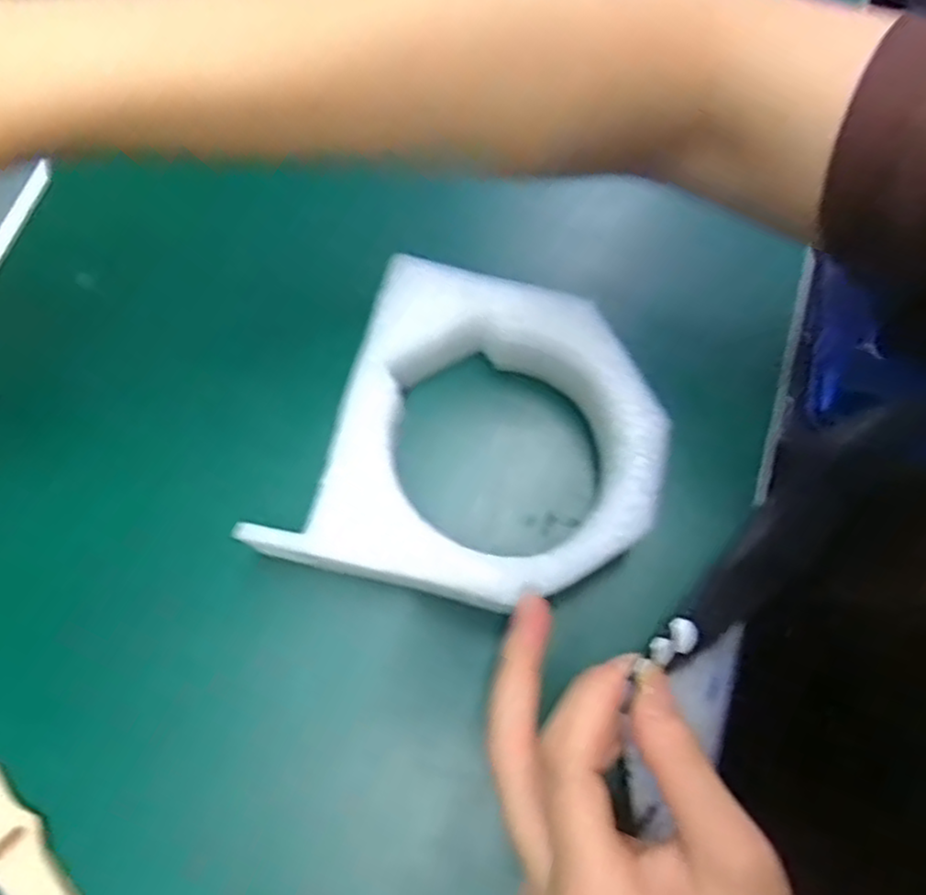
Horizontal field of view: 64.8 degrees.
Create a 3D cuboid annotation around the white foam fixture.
[{"bbox_3d":[0.010,-0.001,0.275,0.123,0.027,0.122,17,73,7],"label":"white foam fixture"}]

